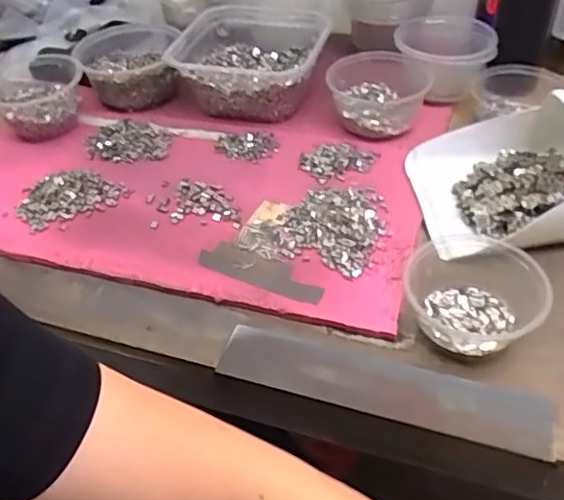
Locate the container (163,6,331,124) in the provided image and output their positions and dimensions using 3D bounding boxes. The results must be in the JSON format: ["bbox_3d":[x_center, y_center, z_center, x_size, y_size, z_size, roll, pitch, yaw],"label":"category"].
[{"bbox_3d":[-0.038,-0.235,0.750,0.174,0.070,0.172,11,44,16],"label":"container"}]

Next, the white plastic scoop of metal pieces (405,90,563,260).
[{"bbox_3d":[0.221,-0.081,0.572,0.173,0.076,0.158,-3,42,1],"label":"white plastic scoop of metal pieces"}]

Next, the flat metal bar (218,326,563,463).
[{"bbox_3d":[0.073,0.103,0.455,0.246,0.007,0.051,12,46,17],"label":"flat metal bar"}]

